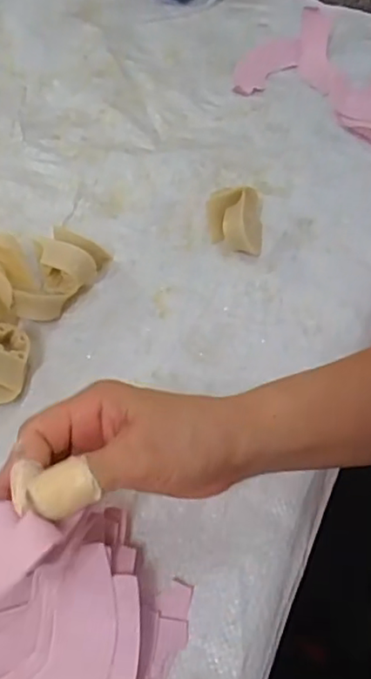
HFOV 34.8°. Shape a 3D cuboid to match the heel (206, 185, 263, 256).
[{"bbox_3d":[0.042,-0.100,0.494,0.048,0.034,0.047,7,57,2],"label":"heel"}]

